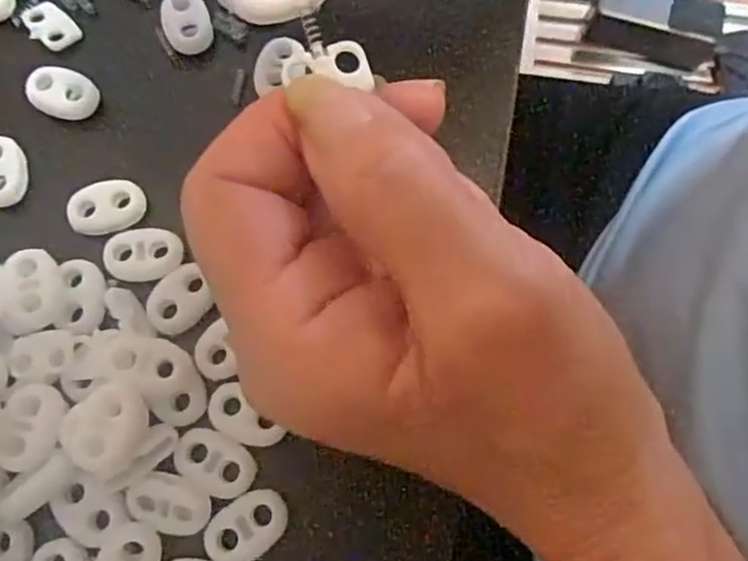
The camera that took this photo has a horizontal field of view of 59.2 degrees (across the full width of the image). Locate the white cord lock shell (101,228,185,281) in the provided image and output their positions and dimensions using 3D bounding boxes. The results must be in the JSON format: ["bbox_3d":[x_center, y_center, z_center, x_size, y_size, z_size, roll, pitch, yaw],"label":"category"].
[{"bbox_3d":[-0.067,-0.008,0.190,0.022,0.004,0.015,-2,74,-1],"label":"white cord lock shell"}]

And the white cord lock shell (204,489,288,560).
[{"bbox_3d":[-0.033,0.063,0.169,0.022,0.004,0.015,-29,76,-10],"label":"white cord lock shell"}]

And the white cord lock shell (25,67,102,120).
[{"bbox_3d":[-0.099,-0.059,0.209,0.021,0.006,0.016,16,75,4],"label":"white cord lock shell"}]

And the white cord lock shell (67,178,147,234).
[{"bbox_3d":[-0.080,-0.022,0.196,0.022,0.004,0.016,-8,75,-3],"label":"white cord lock shell"}]

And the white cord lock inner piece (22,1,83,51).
[{"bbox_3d":[-0.107,-0.085,0.217,0.013,0.004,0.019,-41,79,-11],"label":"white cord lock inner piece"}]

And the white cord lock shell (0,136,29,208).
[{"bbox_3d":[-0.114,-0.033,0.201,0.015,0.005,0.022,-16,75,-5],"label":"white cord lock shell"}]

